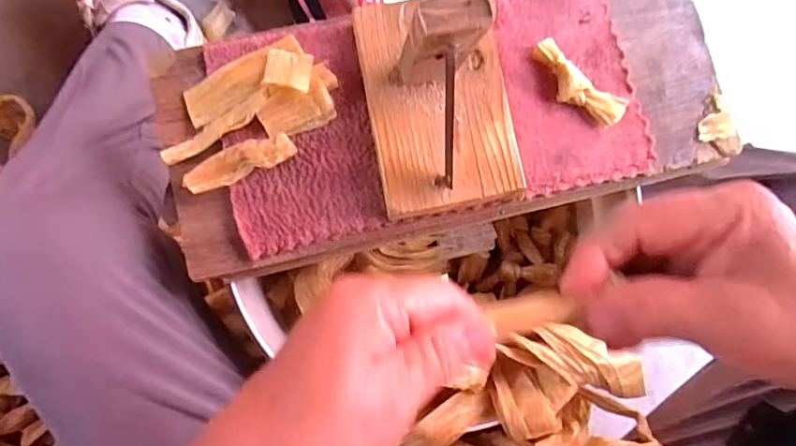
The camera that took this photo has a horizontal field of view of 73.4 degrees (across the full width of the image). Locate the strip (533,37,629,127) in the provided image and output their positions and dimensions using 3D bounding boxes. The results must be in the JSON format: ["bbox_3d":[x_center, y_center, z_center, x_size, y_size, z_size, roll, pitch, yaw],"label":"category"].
[{"bbox_3d":[0.122,-0.093,0.360,0.073,0.011,0.028,37,82,1],"label":"strip"}]

